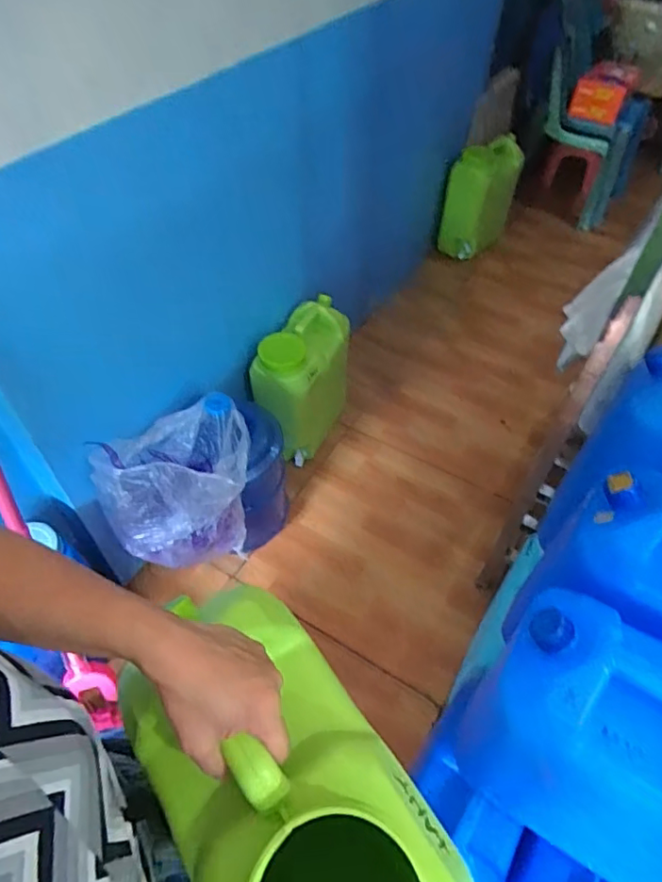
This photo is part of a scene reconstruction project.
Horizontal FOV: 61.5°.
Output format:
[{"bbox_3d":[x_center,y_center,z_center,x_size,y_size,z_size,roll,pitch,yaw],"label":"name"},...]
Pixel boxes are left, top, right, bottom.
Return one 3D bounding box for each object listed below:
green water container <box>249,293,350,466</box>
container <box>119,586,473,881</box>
[{"bbox_3d":[-0.081,-0.168,1.583,0.176,0.446,0.301,22,54,16],"label":"green water container"},{"bbox_3d":[-0.041,0.334,0.505,0.163,0.342,0.285,-27,58,-22],"label":"container"}]

